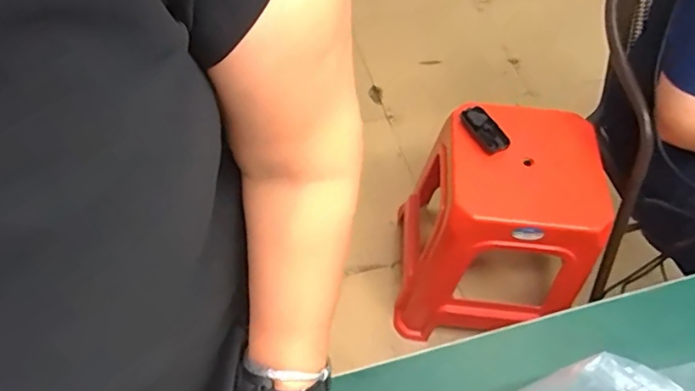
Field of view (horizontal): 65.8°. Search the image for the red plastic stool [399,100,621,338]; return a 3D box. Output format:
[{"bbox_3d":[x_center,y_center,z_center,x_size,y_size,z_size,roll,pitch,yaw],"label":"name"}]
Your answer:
[{"bbox_3d":[0.305,0.077,1.155,0.335,0.430,0.344,5,55,1],"label":"red plastic stool"}]

